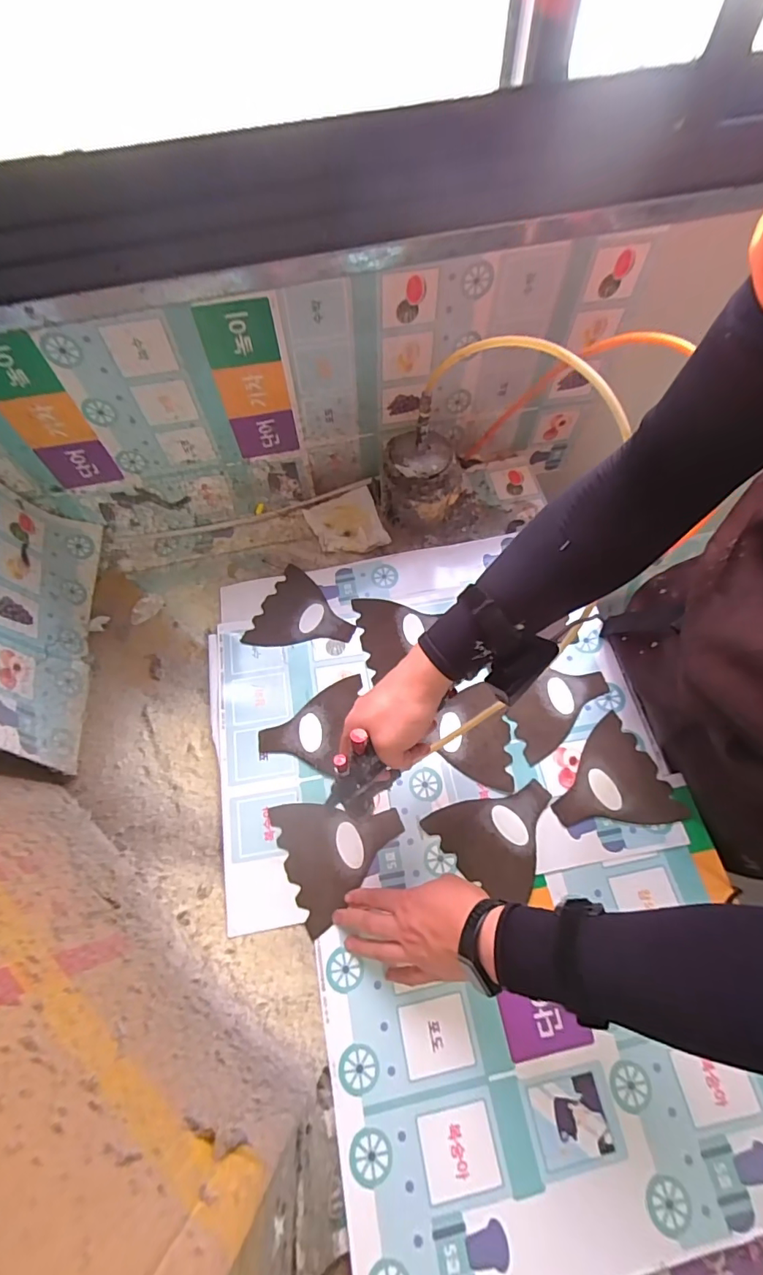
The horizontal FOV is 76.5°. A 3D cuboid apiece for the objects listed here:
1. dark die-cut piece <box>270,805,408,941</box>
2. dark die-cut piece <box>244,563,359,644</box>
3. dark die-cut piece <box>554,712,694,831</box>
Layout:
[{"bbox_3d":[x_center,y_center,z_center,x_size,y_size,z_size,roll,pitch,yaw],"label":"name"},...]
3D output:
[{"bbox_3d":[-0.043,0.234,0.546,0.133,0.009,0.133,-24,70,-7],"label":"dark die-cut piece"},{"bbox_3d":[-0.103,-0.028,0.672,0.130,0.006,0.129,22,68,10],"label":"dark die-cut piece"},{"bbox_3d":[0.268,0.176,0.576,0.134,0.004,0.128,-23,68,-10],"label":"dark die-cut piece"}]

